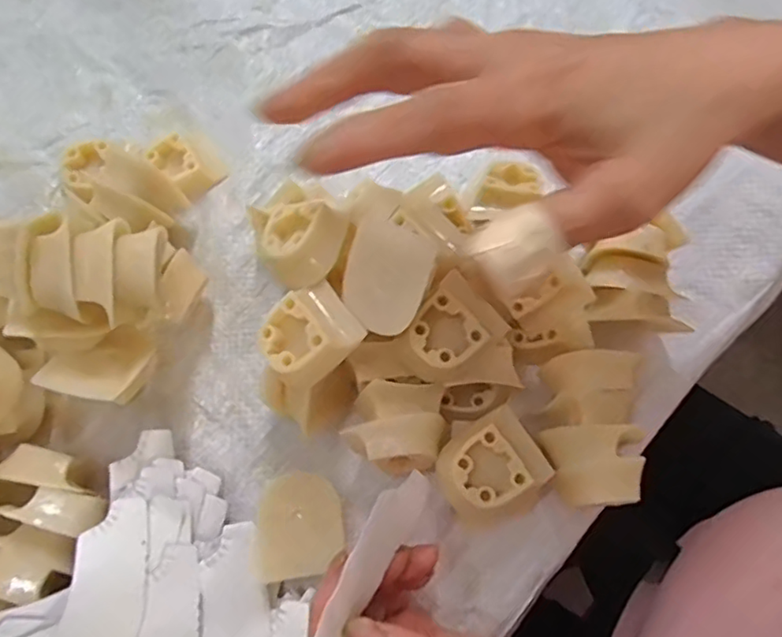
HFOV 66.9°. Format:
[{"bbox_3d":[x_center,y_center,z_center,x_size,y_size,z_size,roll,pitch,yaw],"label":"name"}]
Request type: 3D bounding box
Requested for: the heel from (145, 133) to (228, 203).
[{"bbox_3d":[-0.119,-0.088,0.343,0.038,0.015,0.025,41,79,11],"label":"heel"}]

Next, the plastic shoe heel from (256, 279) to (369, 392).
[{"bbox_3d":[-0.036,0.007,0.263,0.041,0.025,0.036,-39,78,-9],"label":"plastic shoe heel"}]

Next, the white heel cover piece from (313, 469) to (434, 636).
[{"bbox_3d":[-0.011,0.103,0.207,0.024,0.032,0.112,28,46,9],"label":"white heel cover piece"}]

